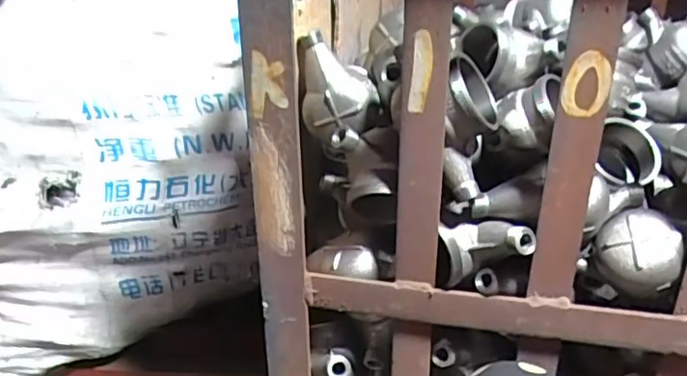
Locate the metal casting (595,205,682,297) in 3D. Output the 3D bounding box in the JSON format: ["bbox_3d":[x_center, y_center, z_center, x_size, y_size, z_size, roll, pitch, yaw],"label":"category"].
[{"bbox_3d":[0.275,0.062,0.577,0.066,0.070,0.056,2,26,4],"label":"metal casting"}]

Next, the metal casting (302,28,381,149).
[{"bbox_3d":[-0.003,-0.105,0.677,0.081,0.113,0.066,2,26,4],"label":"metal casting"}]

